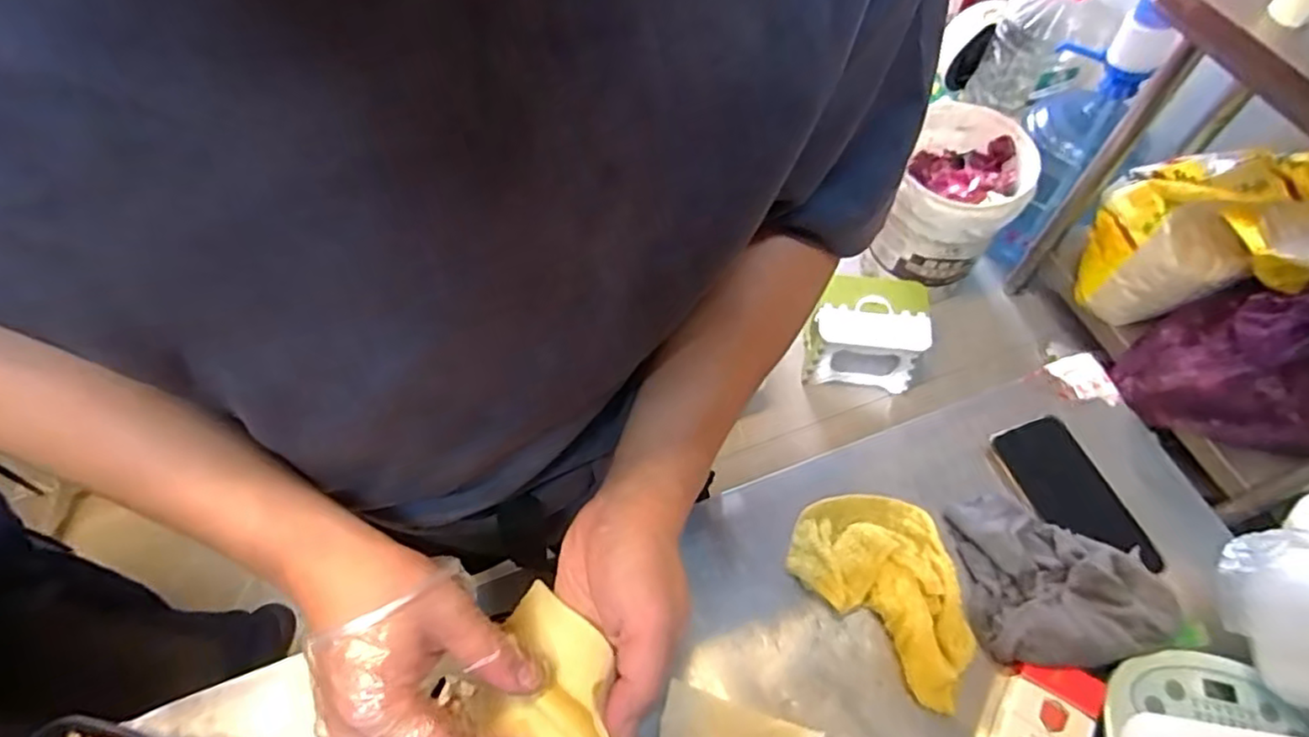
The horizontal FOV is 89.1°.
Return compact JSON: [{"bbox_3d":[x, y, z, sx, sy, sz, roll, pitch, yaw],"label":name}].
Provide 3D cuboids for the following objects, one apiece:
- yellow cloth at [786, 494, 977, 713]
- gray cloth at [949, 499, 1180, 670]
[{"bbox_3d":[0.207,0.175,0.570,0.123,0.039,0.173,-39,66,-20],"label":"yellow cloth"},{"bbox_3d":[0.340,0.173,0.559,0.150,0.038,0.139,-1,59,1],"label":"gray cloth"}]

